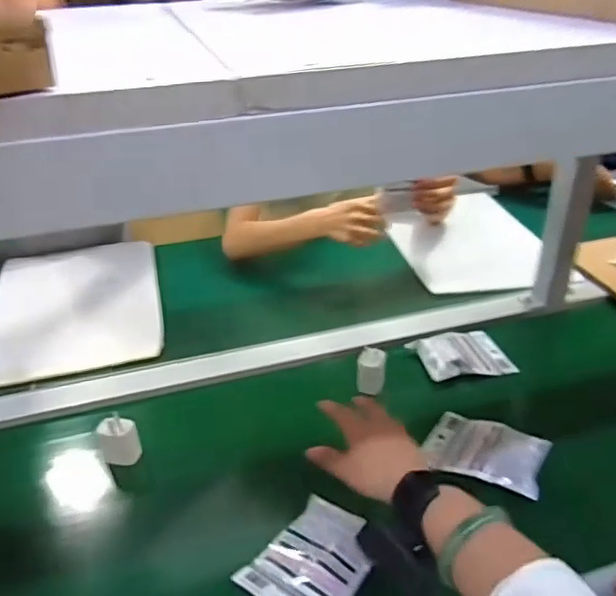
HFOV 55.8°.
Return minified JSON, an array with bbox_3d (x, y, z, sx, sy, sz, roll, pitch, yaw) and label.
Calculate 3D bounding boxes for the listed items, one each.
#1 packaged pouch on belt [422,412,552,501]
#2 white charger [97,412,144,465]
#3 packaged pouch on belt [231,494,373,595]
[{"bbox_3d":[0.204,0.178,0.678,0.139,0.023,0.087,4,35,44],"label":"packaged pouch on belt"},{"bbox_3d":[-0.222,0.168,0.688,0.043,0.053,0.035,-15,35,-20],"label":"white charger"},{"bbox_3d":[0.005,0.250,0.554,0.095,0.018,0.116,20,38,31],"label":"packaged pouch on belt"}]

